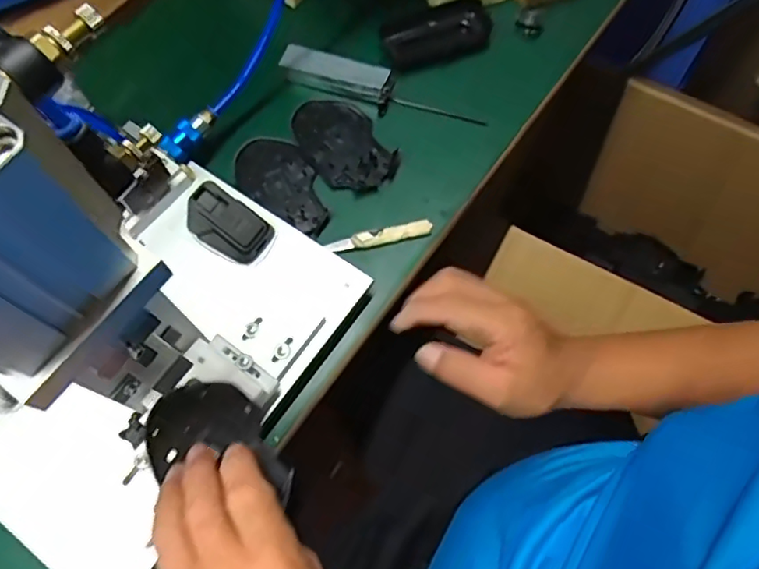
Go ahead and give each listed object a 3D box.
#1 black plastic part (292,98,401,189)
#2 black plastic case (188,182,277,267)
[{"bbox_3d":[-0.035,-0.134,0.549,0.071,0.008,0.110,-35,71,-13],"label":"black plastic part"},{"bbox_3d":[-0.124,-0.051,0.472,0.063,0.035,0.044,33,72,14],"label":"black plastic case"}]

